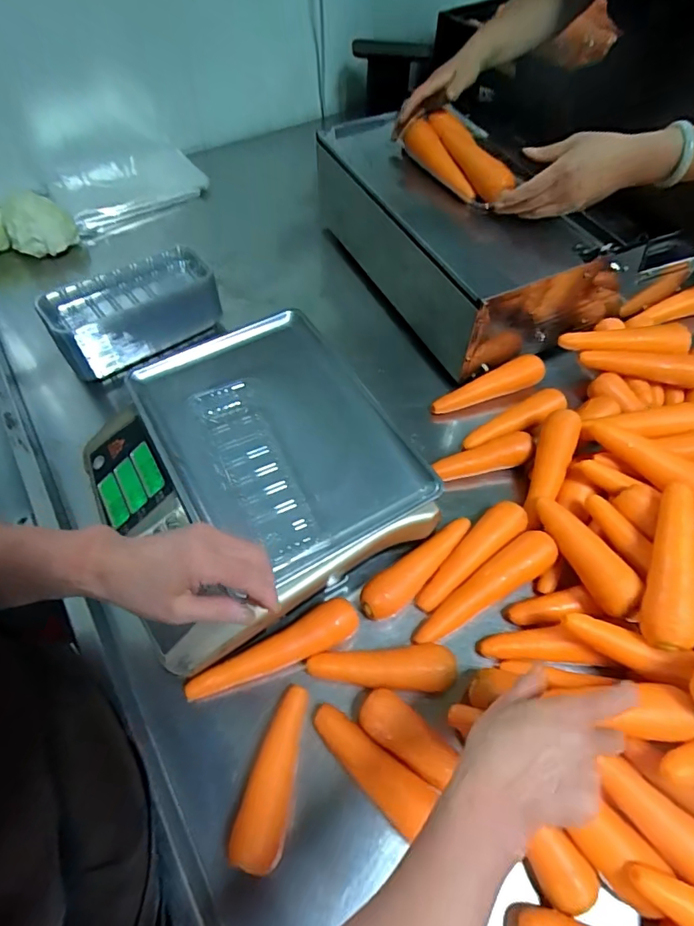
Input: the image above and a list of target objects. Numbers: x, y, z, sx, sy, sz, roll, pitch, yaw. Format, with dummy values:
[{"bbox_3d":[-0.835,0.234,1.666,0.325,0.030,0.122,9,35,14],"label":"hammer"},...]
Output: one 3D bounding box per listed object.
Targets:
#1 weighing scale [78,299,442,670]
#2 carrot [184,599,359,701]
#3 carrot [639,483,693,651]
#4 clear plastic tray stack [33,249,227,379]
[{"bbox_3d":[-0.115,0.011,0.588,0.328,0.117,0.326,-27,61,-17],"label":"weighing scale"},{"bbox_3d":[-0.073,0.198,0.518,0.183,0.033,0.040,-25,60,-16],"label":"carrot"},{"bbox_3d":[0.316,0.097,0.498,0.044,0.054,0.172,17,58,11],"label":"carrot"},{"bbox_3d":[-0.310,-0.225,0.744,0.229,0.096,0.112,-25,60,-15],"label":"clear plastic tray stack"}]

